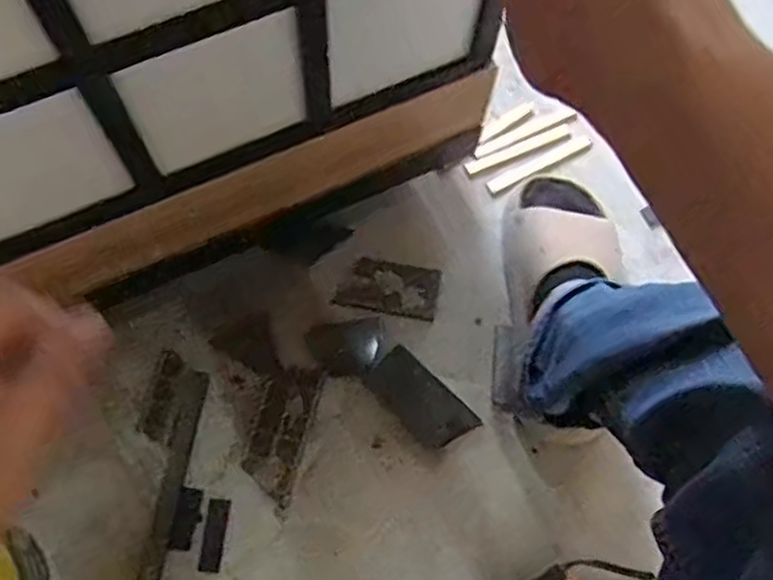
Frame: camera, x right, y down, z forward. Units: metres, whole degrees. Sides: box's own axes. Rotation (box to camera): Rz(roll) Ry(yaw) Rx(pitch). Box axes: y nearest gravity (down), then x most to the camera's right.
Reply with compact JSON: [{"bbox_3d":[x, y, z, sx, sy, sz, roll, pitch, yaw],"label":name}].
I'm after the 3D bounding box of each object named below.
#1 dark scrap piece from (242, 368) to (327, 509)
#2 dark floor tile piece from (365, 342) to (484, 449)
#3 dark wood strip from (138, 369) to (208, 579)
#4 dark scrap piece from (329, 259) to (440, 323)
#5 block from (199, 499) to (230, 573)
[{"bbox_3d":[-0.108,0.145,0.740,0.055,0.008,0.136,15,72,3],"label":"dark scrap piece"},{"bbox_3d":[0.036,0.115,0.750,0.116,0.004,0.056,43,75,11],"label":"dark floor tile piece"},{"bbox_3d":[-0.220,0.221,0.708,0.024,0.009,0.287,8,72,0],"label":"dark wood strip"},{"bbox_3d":[0.002,-0.003,0.790,0.108,0.005,0.059,9,72,1],"label":"dark scrap piece"},{"bbox_3d":[-0.169,0.242,0.704,0.021,0.004,0.067,6,72,0],"label":"block"}]

